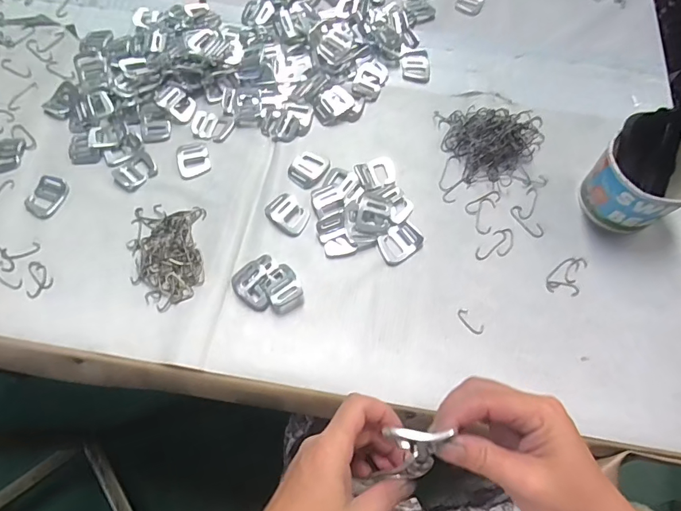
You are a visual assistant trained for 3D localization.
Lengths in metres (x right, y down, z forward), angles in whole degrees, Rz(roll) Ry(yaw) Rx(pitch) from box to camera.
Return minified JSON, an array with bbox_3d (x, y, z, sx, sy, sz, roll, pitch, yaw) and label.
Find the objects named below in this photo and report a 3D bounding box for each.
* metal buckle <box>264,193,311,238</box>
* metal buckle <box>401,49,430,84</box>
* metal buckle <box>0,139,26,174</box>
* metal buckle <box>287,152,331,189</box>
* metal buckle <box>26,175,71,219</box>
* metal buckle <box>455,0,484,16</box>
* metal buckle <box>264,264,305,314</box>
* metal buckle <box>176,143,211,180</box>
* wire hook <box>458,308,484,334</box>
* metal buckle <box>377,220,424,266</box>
[{"bbox_3d":[-0.055,-0.044,0.467,0.037,0.004,0.049,-35,70,-15],"label":"metal buckle"},{"bbox_3d":[0.095,-0.239,0.557,0.034,0.005,0.048,-2,65,-1],"label":"metal buckle"},{"bbox_3d":[-0.373,-0.112,0.494,0.033,0.007,0.045,1,65,1],"label":"metal buckle"},{"bbox_3d":[-0.036,-0.098,0.498,0.038,0.004,0.050,34,70,14],"label":"metal buckle"},{"bbox_3d":[-0.315,-0.064,0.475,0.036,0.004,0.048,14,66,7],"label":"metal buckle"},{"bbox_3d":[0.181,-0.355,0.610,0.035,0.004,0.062,22,67,10],"label":"metal buckle"},{"bbox_3d":[-0.056,0.031,0.432,0.033,0.013,0.046,-23,67,-10],"label":"metal buckle"},{"bbox_3d":[-0.165,-0.108,0.497,0.035,0.004,0.045,-15,66,-7],"label":"metal buckle"},{"bbox_3d":[0.125,0.063,0.425,0.013,0.004,0.029,-35,70,-14],"label":"wire hook"},{"bbox_3d":[0.061,-0.013,0.457,0.046,0.007,0.035,-33,70,-14],"label":"metal buckle"}]

